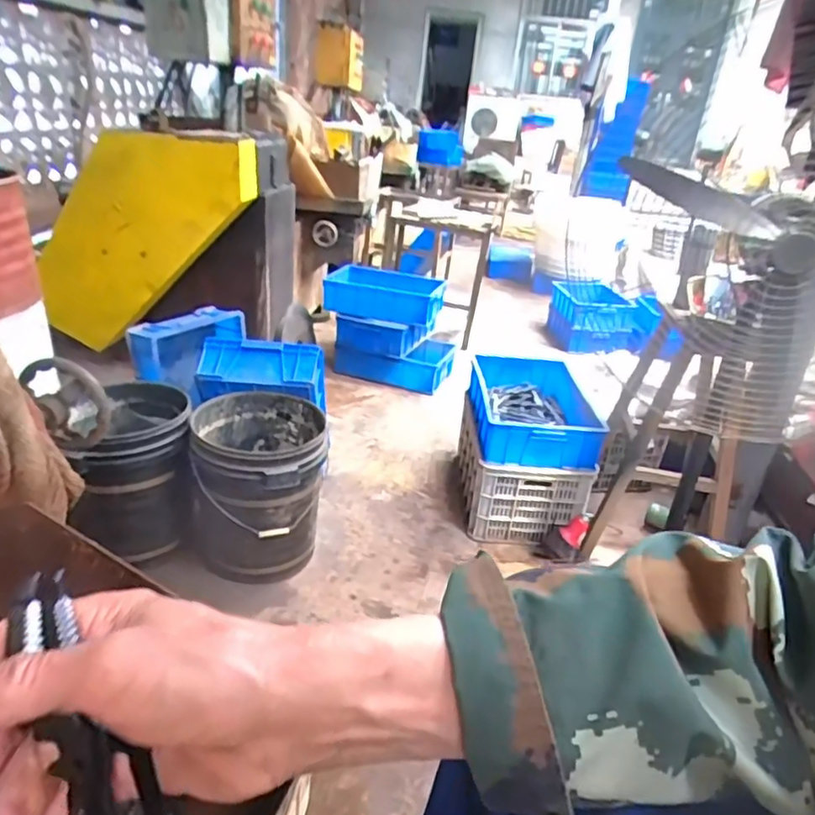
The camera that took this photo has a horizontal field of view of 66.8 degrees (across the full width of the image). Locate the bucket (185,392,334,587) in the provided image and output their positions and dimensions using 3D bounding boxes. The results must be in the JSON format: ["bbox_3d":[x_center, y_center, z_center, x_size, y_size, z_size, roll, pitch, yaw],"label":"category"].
[{"bbox_3d":[-0.432,0.241,1.760,0.357,0.445,0.375,5,26,-2],"label":"bucket"}]

